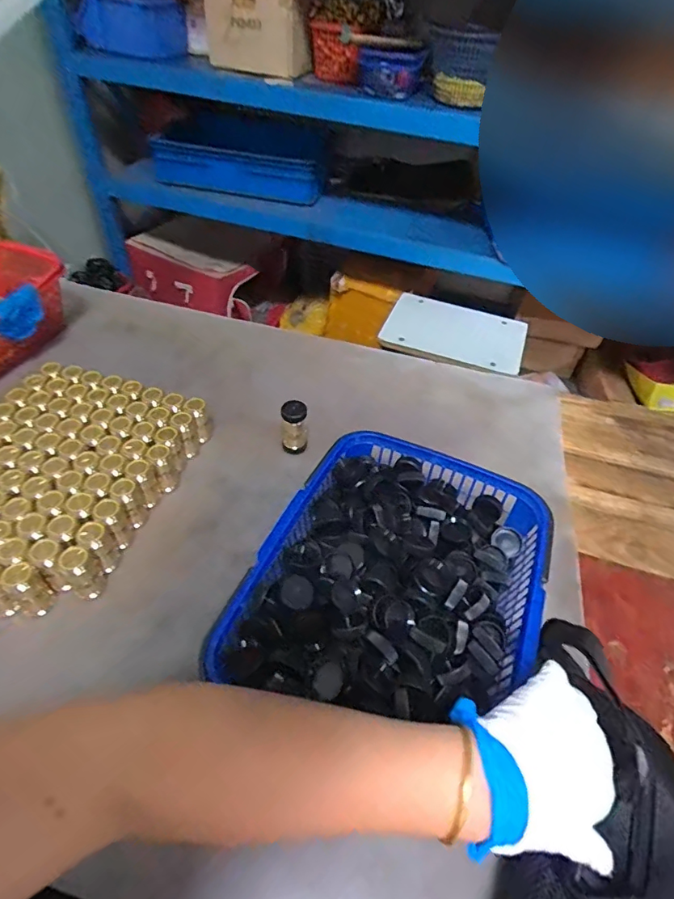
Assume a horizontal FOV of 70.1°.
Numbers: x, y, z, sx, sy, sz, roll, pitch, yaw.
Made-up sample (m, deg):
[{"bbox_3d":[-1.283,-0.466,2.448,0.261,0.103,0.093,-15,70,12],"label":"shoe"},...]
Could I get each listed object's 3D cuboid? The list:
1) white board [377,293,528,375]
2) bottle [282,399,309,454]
[{"bbox_3d":[0.294,-0.289,1.198,0.332,0.026,0.258,17,48,10],"label":"white board"},{"bbox_3d":[-0.059,-0.028,0.672,0.035,0.082,0.032,-1,48,-6],"label":"bottle"}]

